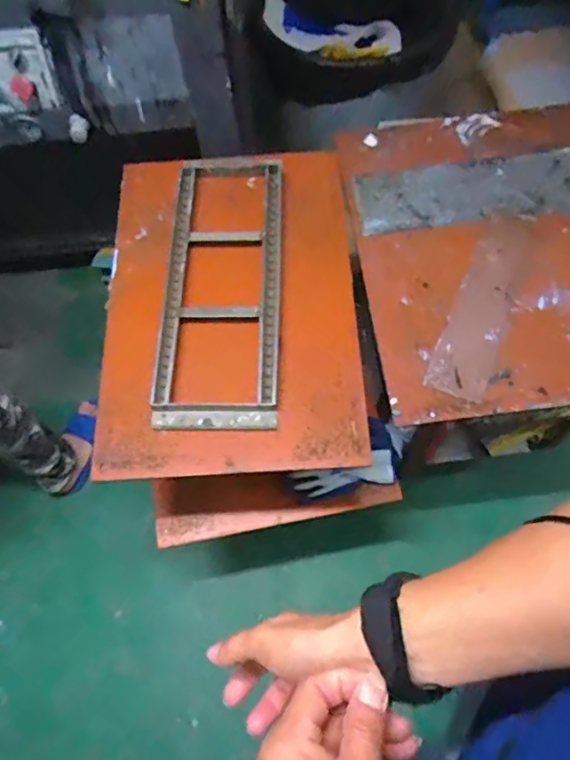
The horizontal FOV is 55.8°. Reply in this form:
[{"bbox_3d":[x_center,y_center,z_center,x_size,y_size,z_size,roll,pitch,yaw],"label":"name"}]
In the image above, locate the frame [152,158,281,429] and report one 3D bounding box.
[{"bbox_3d":[-0.110,-0.179,0.941,0.197,0.028,0.539,-1,65,2],"label":"frame"}]

